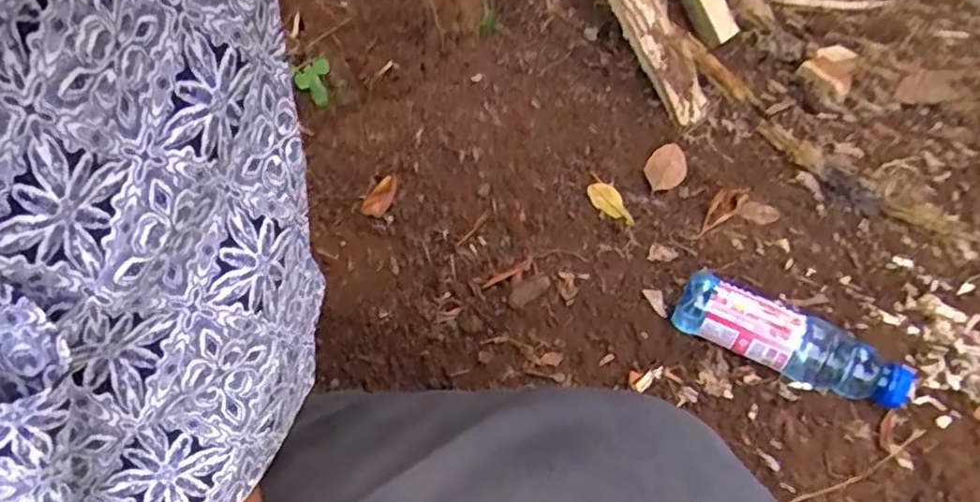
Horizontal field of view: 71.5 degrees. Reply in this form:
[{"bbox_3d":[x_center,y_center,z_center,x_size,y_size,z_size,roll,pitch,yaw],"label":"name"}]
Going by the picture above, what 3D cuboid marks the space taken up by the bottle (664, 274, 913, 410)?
[{"bbox_3d":[0.298,0.089,0.670,0.230,0.054,0.063,24,45,11],"label":"bottle"}]

